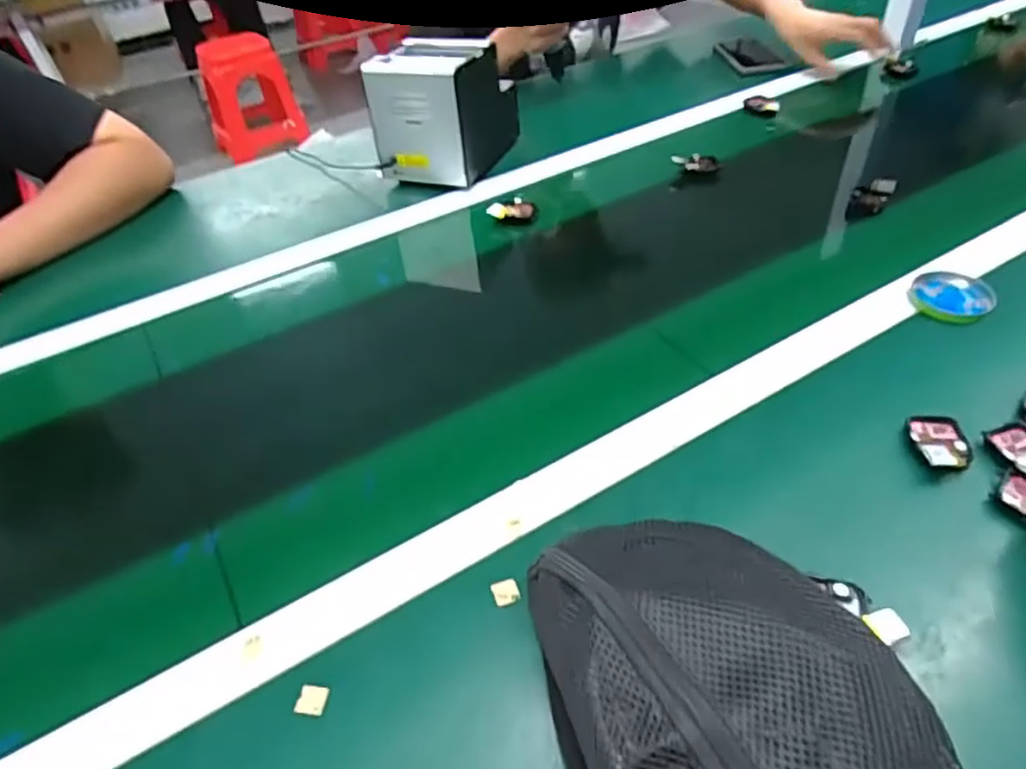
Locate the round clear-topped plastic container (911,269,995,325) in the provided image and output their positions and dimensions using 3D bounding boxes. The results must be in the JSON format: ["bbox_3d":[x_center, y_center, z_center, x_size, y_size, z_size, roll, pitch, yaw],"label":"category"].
[{"bbox_3d":[0.407,-0.084,0.619,0.066,0.011,0.073,26,52,30],"label":"round clear-topped plastic container"}]

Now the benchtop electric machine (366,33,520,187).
[{"bbox_3d":[-0.088,-0.359,0.870,0.126,0.147,0.165,13,47,20],"label":"benchtop electric machine"}]

